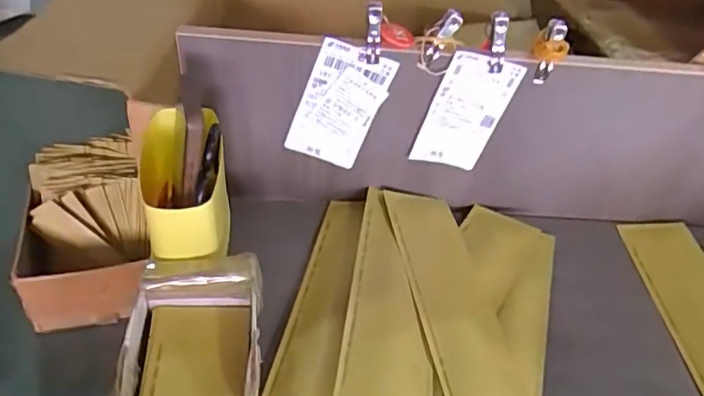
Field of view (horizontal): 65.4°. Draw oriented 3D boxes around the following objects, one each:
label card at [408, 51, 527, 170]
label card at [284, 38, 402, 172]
[{"bbox_3d":[0.114,-0.084,0.557,0.074,0.130,0.004,9,43,-14],"label":"label card"},{"bbox_3d":[-0.013,-0.090,0.552,0.076,0.129,0.006,17,36,-14],"label":"label card"}]

